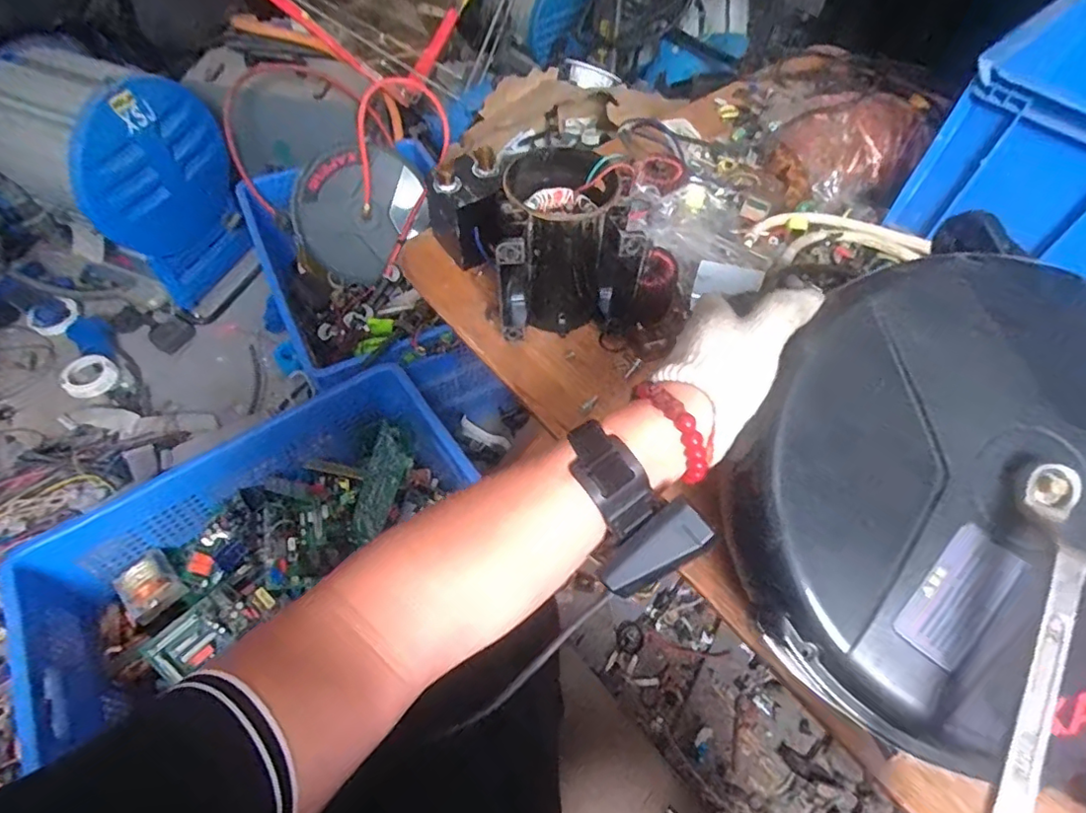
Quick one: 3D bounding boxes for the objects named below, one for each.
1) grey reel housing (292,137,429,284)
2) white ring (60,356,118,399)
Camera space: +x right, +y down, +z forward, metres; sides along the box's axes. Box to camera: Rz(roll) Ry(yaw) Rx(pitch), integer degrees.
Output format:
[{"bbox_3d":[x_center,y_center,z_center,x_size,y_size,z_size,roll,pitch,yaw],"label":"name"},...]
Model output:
[{"bbox_3d":[-0.417,-0.431,1.322,0.287,0.307,0.097,-21,60,-15],"label":"grey reel housing"},{"bbox_3d":[-1.043,-0.069,1.304,0.095,0.022,0.106,44,64,-5],"label":"white ring"}]

